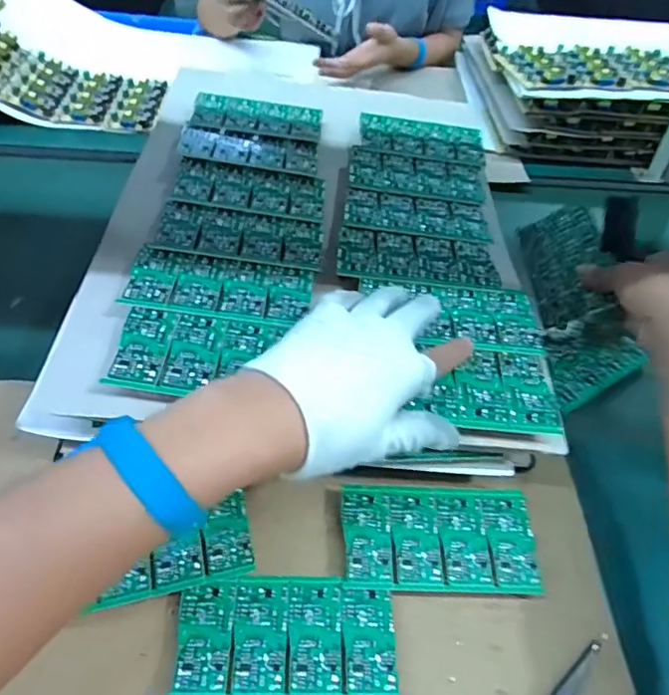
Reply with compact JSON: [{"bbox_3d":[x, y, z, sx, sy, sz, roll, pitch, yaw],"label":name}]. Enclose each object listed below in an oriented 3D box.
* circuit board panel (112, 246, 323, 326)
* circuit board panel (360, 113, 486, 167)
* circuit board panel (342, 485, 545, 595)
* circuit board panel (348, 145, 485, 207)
[{"bbox_3d":[-0.085,-0.047,0.421,0.133,0.004,0.066,8,46,-4],"label":"circuit board panel"},{"bbox_3d":[0.096,-0.226,0.605,0.132,0.008,0.071,5,50,0],"label":"circuit board panel"},{"bbox_3d":[0.074,0.137,0.400,0.134,0.015,0.072,3,50,-3],"label":"circuit board panel"},{"bbox_3d":[0.084,-0.174,0.563,0.135,0.007,0.067,6,50,0],"label":"circuit board panel"}]

